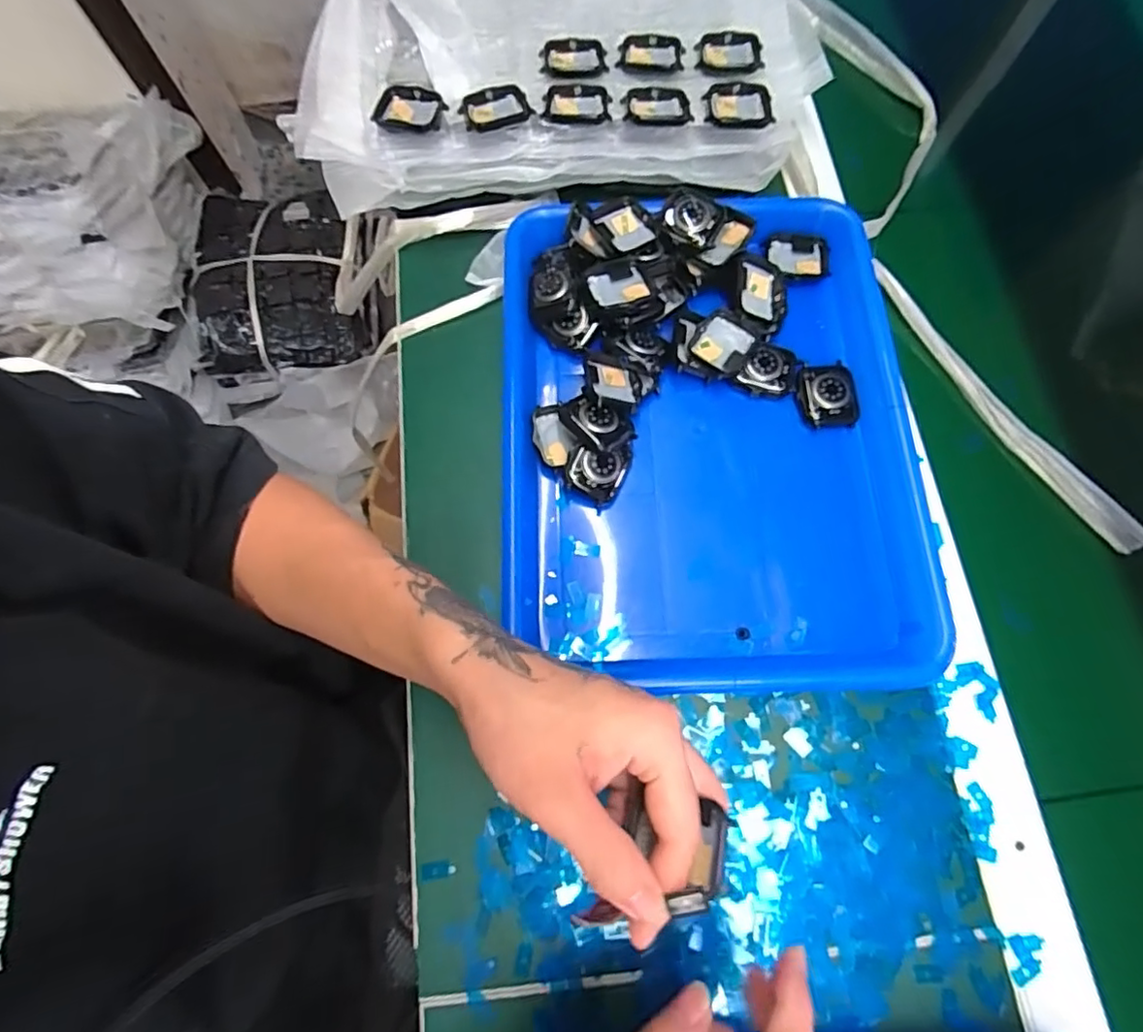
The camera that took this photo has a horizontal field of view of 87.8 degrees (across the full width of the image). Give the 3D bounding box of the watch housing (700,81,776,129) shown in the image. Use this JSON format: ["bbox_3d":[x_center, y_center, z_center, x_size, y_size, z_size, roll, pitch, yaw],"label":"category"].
[{"bbox_3d":[0.118,-0.291,0.419,0.047,0.005,0.038,0,74,0],"label":"watch housing"}]

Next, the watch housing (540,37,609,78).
[{"bbox_3d":[0.001,-0.332,0.432,0.047,0.006,0.036,3,74,1],"label":"watch housing"}]

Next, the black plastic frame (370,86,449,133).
[{"bbox_3d":[-0.112,-0.288,0.422,0.048,0.015,0.032,15,75,4],"label":"black plastic frame"}]

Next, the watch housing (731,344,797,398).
[{"bbox_3d":[0.130,-0.099,0.399,0.037,0.011,0.037,13,73,6],"label":"watch housing"}]

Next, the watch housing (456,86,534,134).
[{"bbox_3d":[-0.053,-0.285,0.415,0.047,0.007,0.035,-15,75,-4],"label":"watch housing"}]

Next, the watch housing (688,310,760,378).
[{"bbox_3d":[0.100,-0.114,0.397,0.040,0.014,0.040,28,75,10],"label":"watch housing"}]

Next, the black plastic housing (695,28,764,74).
[{"bbox_3d":[0.116,-0.339,0.434,0.046,0.006,0.040,6,74,2],"label":"black plastic housing"}]

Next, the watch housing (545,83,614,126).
[{"bbox_3d":[0.005,-0.288,0.416,0.044,0.004,0.032,-5,74,-1],"label":"watch housing"}]

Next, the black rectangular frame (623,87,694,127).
[{"bbox_3d":[0.061,-0.289,0.420,0.045,0.008,0.032,2,74,0],"label":"black rectangular frame"}]

